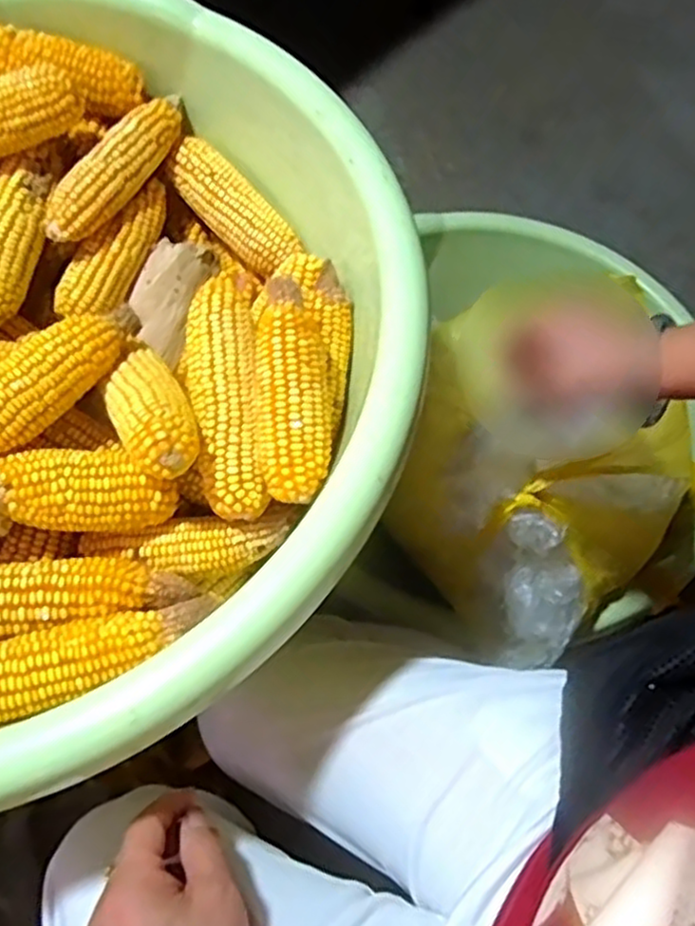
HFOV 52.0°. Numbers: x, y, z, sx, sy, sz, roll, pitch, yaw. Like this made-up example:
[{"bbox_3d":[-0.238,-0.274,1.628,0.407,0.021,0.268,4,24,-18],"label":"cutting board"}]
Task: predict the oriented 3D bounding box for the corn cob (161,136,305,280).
[{"bbox_3d":[-0.092,-0.203,0.567,0.042,0.036,0.129,-40,72,-18],"label":"corn cob"}]

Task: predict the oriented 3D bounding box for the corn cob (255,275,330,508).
[{"bbox_3d":[-0.034,-0.045,0.443,0.044,0.038,0.136,-3,85,-3],"label":"corn cob"}]

